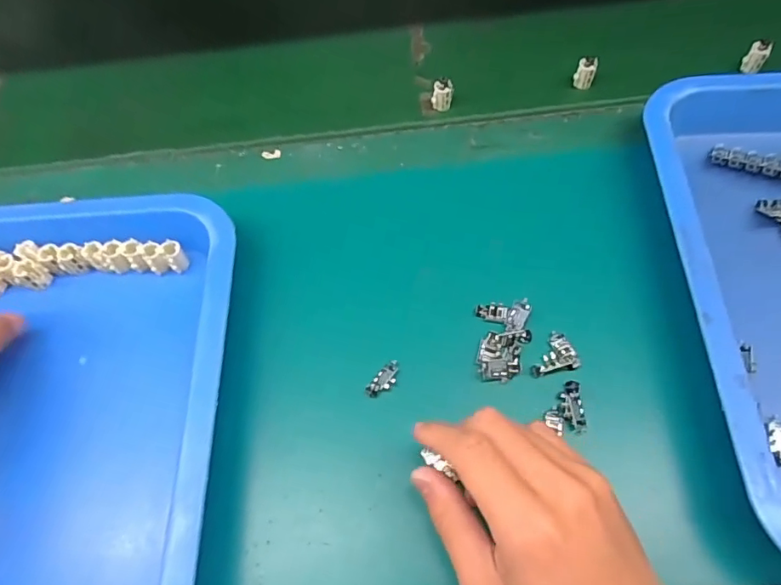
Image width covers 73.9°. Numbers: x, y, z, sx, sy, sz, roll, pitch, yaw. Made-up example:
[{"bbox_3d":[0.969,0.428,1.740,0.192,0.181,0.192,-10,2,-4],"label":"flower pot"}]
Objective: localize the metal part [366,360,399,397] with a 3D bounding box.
[{"bbox_3d":[-0.004,0.054,0.326,0.026,0.004,0.013,-39,65,-17],"label":"metal part"}]

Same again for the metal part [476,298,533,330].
[{"bbox_3d":[0.074,0.014,0.339,0.034,0.009,0.019,6,61,8],"label":"metal part"}]

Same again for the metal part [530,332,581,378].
[{"bbox_3d":[0.100,0.038,0.325,0.030,0.004,0.027,-11,60,-2],"label":"metal part"}]

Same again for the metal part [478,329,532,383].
[{"bbox_3d":[0.071,0.038,0.326,0.029,0.004,0.036,11,62,11],"label":"metal part"}]

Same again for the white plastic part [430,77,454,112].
[{"bbox_3d":[0.044,-0.167,0.440,0.016,0.025,0.015,17,63,14],"label":"white plastic part"}]

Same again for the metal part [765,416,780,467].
[{"bbox_3d":[0.217,0.082,0.289,0.011,0.008,0.028,11,61,10],"label":"metal part"}]

